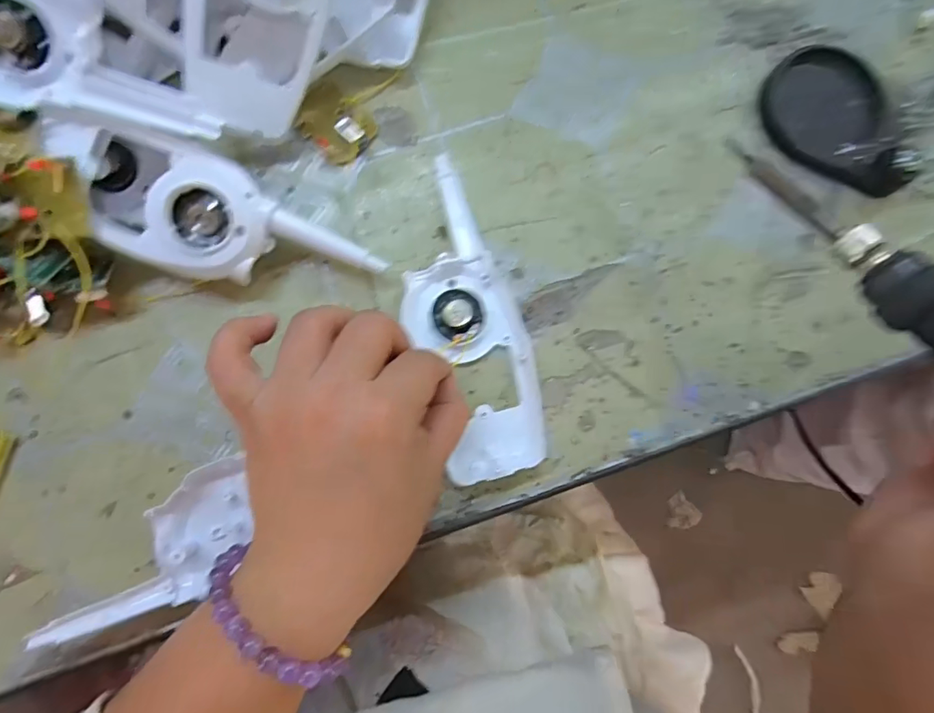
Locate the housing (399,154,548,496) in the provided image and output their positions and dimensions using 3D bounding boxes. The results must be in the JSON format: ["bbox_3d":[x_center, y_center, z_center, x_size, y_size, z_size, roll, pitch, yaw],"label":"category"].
[{"bbox_3d":[-0.002,-0.020,0.270,0.057,0.014,0.163,-13,85,-3],"label":"housing"}]

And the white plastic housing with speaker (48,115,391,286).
[{"bbox_3d":[-0.118,-0.065,0.250,0.150,0.013,0.058,16,95,-13],"label":"white plastic housing with speaker"}]

